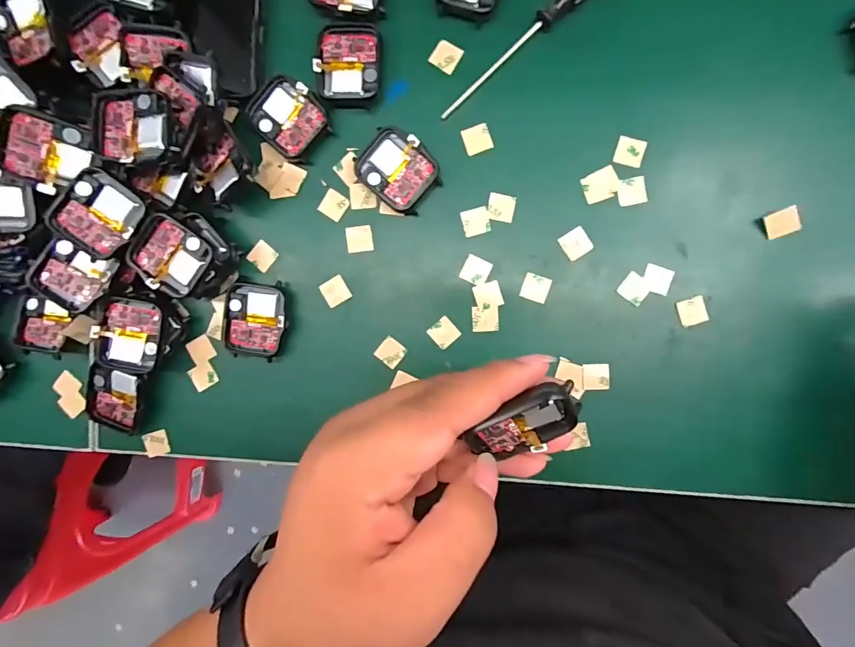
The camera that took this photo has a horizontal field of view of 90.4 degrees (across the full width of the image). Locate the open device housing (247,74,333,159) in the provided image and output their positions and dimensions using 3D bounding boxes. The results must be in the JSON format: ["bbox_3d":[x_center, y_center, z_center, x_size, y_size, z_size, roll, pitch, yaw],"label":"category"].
[{"bbox_3d":[-0.082,-0.122,0.250,0.037,0.007,0.044,-42,89,4],"label":"open device housing"}]

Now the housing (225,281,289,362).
[{"bbox_3d":[-0.103,-0.001,0.260,0.036,0.011,0.045,7,93,3],"label":"housing"}]

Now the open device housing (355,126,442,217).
[{"bbox_3d":[-0.017,-0.090,0.249,0.045,0.009,0.038,43,94,1],"label":"open device housing"}]

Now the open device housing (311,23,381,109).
[{"bbox_3d":[-0.045,-0.149,0.245,0.036,0.007,0.046,4,93,4],"label":"open device housing"}]

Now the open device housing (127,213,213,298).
[{"bbox_3d":[-0.145,-0.038,0.236,0.041,0.007,0.036,36,94,2],"label":"open device housing"}]

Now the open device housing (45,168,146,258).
[{"bbox_3d":[-0.181,-0.059,0.233,0.037,0.008,0.042,36,91,-17],"label":"open device housing"}]

